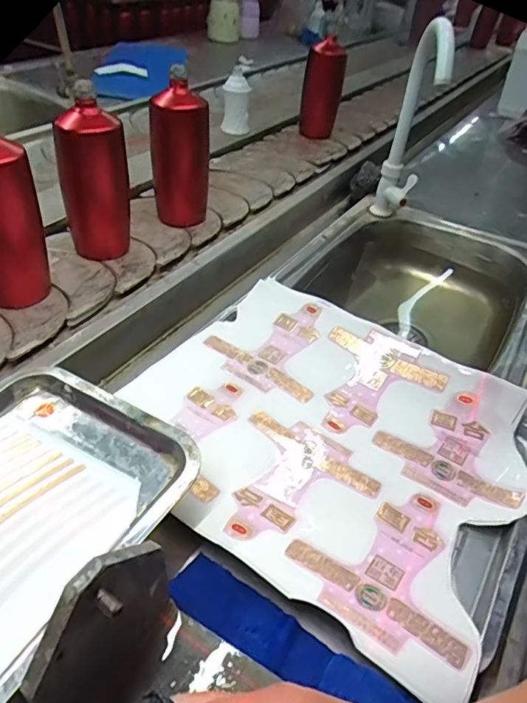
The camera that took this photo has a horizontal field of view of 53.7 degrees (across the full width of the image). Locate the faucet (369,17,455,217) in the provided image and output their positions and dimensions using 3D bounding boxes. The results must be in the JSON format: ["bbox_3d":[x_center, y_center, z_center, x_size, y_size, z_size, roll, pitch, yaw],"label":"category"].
[{"bbox_3d":[0.223,-0.324,0.792,0.052,0.304,0.187,19,44,1],"label":"faucet"}]

